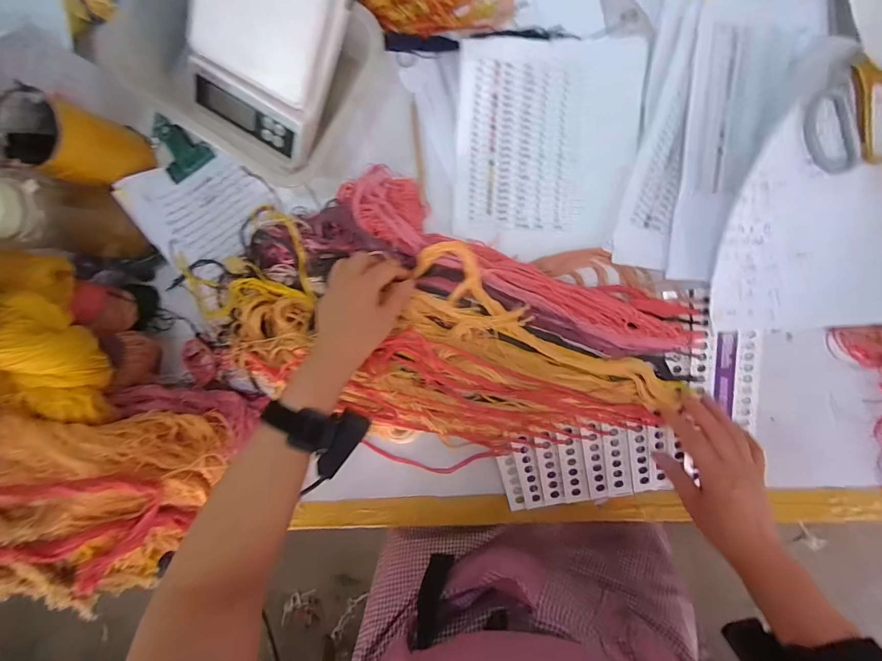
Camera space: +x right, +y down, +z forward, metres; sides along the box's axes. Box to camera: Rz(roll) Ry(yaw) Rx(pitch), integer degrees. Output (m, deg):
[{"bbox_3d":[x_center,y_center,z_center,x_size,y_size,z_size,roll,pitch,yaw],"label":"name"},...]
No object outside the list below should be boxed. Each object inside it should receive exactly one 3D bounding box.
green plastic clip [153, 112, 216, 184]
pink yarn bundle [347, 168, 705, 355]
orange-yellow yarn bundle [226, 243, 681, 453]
[{"bbox_3d":[-0.331,-0.236,0.499,0.063,0.018,0.071,-32,92,8],"label":"green plastic clip"},{"bbox_3d":[0.091,-0.075,0.461,0.442,0.032,0.082,25,98,3],"label":"pink yarn bundle"},{"bbox_3d":[0.013,0.032,0.478,0.532,0.058,0.247,11,97,0],"label":"orange-yellow yarn bundle"}]

